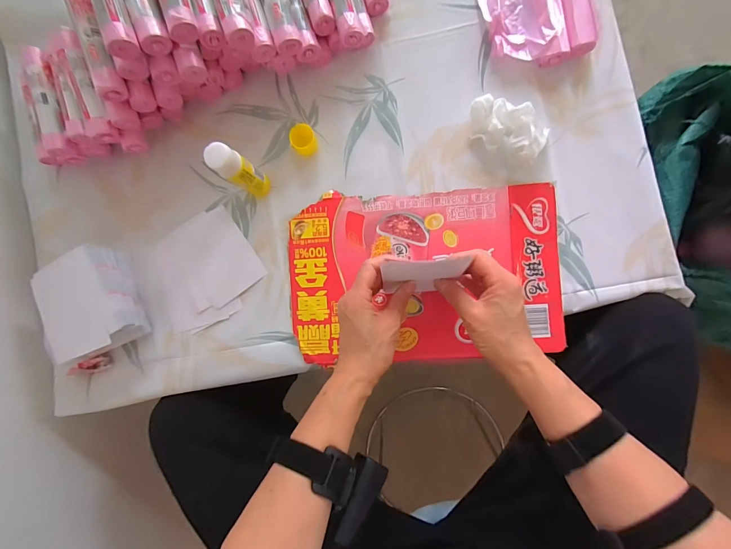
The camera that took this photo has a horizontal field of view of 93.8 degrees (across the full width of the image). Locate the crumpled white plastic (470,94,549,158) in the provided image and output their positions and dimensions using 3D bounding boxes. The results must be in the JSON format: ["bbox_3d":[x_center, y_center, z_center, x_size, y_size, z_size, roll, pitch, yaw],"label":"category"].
[{"bbox_3d":[0.161,-0.170,0.391,0.089,0.044,0.051,33,92,4],"label":"crumpled white plastic"}]

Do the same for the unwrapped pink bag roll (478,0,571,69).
[{"bbox_3d":[0.181,-0.297,0.395,0.081,0.023,0.117,-11,89,5],"label":"unwrapped pink bag roll"}]

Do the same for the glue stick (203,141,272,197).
[{"bbox_3d":[-0.139,-0.115,0.386,0.030,0.107,0.029,0,90,5],"label":"glue stick"}]

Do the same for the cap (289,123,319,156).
[{"bbox_3d":[-0.075,-0.163,0.418,0.029,0.029,0.029,0,90,5],"label":"cap"}]

